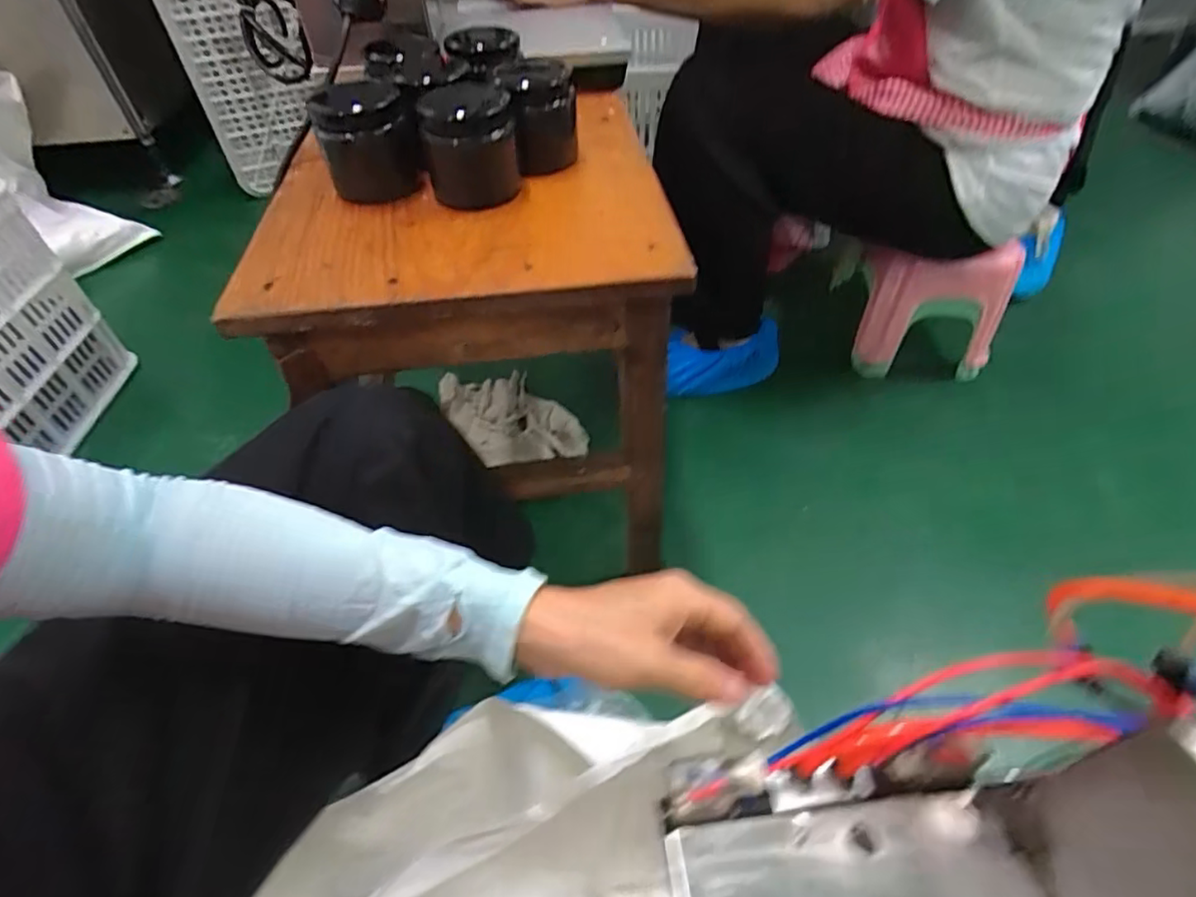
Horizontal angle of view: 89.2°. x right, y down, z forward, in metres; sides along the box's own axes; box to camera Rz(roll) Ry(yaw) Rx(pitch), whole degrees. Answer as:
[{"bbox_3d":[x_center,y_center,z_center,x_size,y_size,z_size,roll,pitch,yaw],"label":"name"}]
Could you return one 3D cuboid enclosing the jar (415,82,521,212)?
[{"bbox_3d":[-0.092,-0.223,0.445,0.065,0.069,0.069,-8,48,-5],"label":"jar"}]

